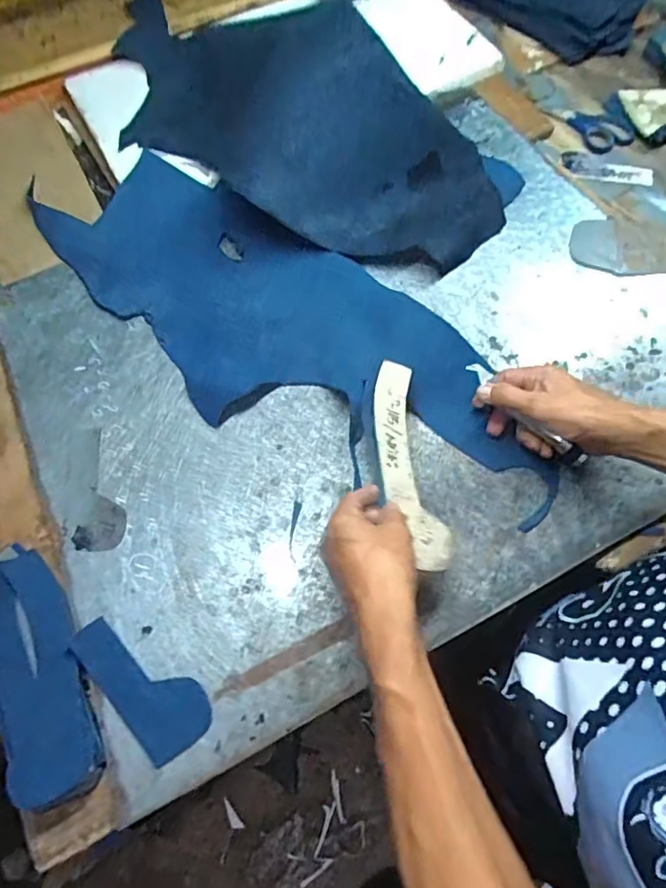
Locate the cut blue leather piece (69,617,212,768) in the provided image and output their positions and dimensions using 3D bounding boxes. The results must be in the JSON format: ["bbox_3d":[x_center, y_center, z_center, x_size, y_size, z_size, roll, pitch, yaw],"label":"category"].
[{"bbox_3d":[-0.168,0.208,0.478,0.061,0.004,0.139,-40,71,-22],"label":"cut blue leather piece"}]

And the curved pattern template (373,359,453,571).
[{"bbox_3d":[0.068,0.013,0.504,0.050,0.011,0.204,-2,65,-15],"label":"curved pattern template"}]

